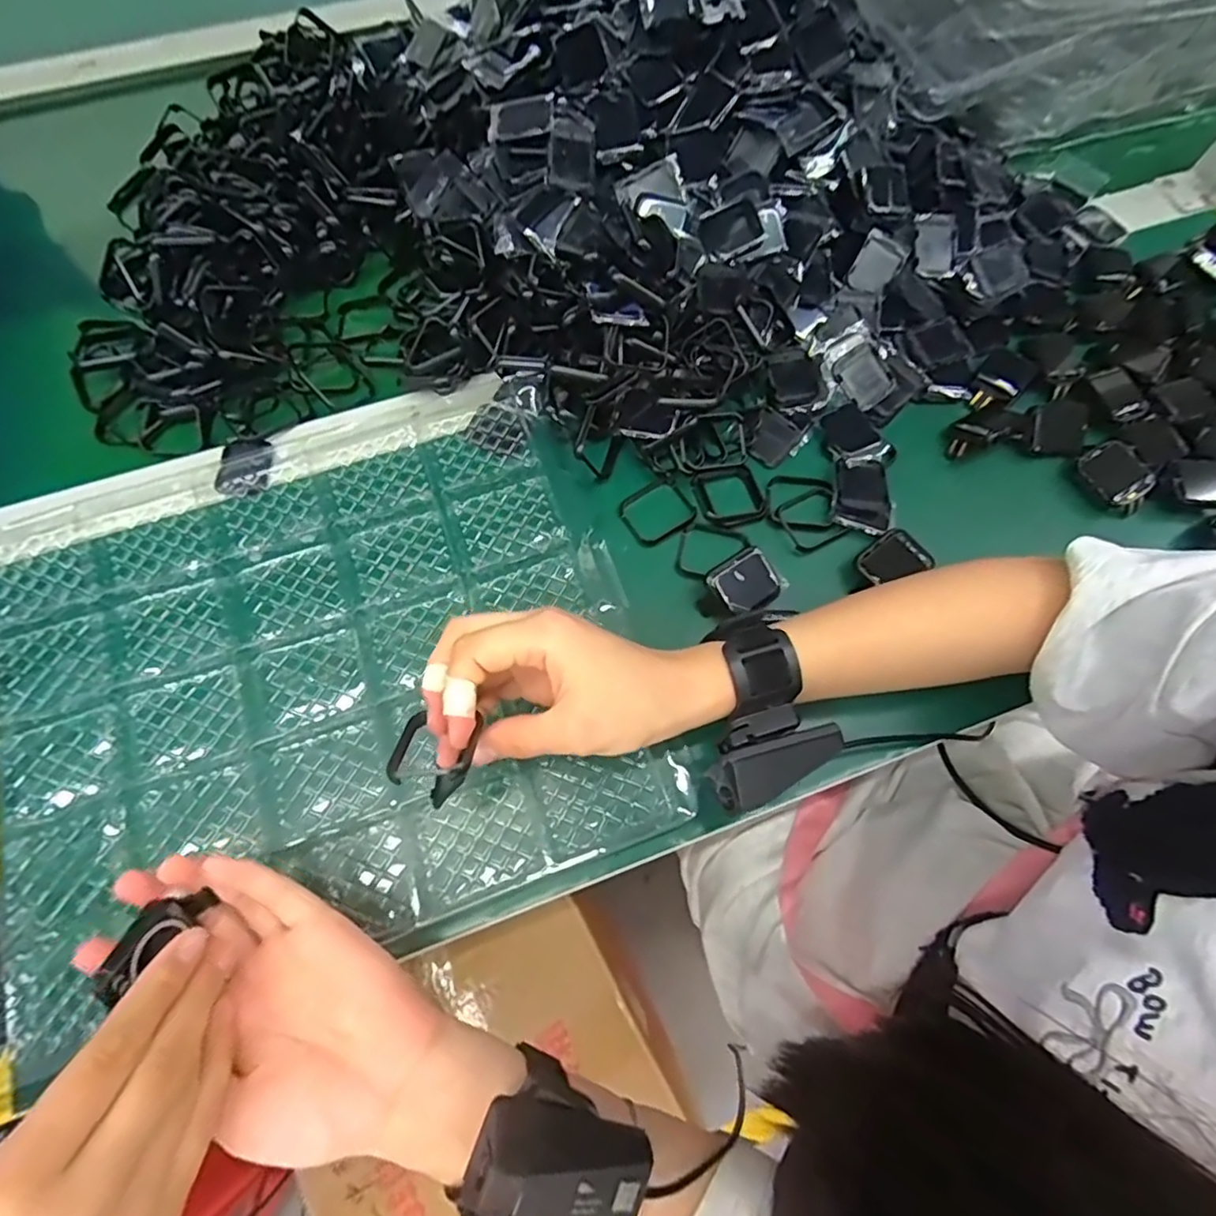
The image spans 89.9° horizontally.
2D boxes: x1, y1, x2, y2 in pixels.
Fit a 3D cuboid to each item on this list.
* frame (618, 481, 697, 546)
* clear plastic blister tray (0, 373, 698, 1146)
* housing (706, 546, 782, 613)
[{"bbox_3d":[0.033,-0.064,0.399,0.045,0.007,0.038,-29,75,-10],"label":"frame"},{"bbox_3d":[-0.190,0.040,0.352,0.397,0.019,0.315,-23,74,-8],"label":"clear plastic blister tray"},{"bbox_3d":[0.084,-0.014,0.374,0.040,0.020,0.033,-35,76,-11],"label":"housing"}]

